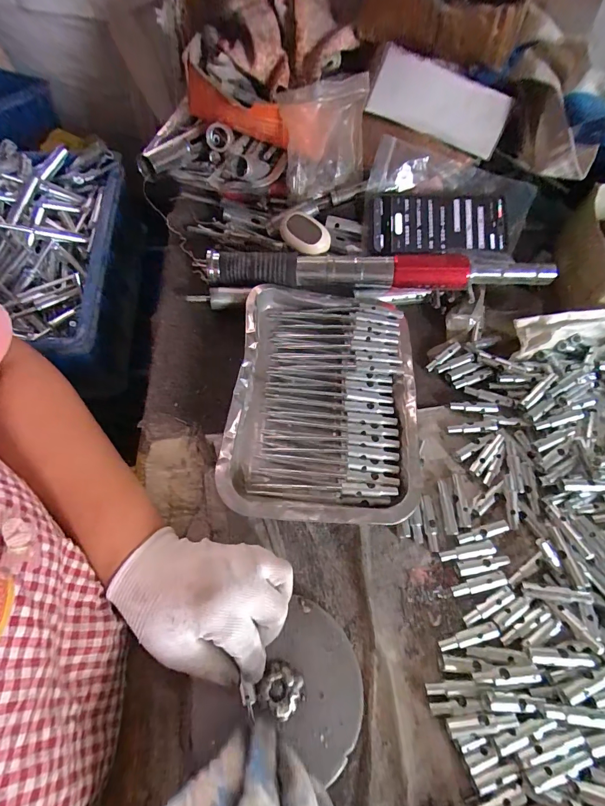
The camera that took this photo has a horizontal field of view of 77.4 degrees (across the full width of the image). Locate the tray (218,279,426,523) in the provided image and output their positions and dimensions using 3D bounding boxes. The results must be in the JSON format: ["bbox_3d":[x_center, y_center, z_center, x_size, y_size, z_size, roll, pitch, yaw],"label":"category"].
[{"bbox_3d":[0.024,-0.007,0.383,0.179,0.030,0.245,5,64,0],"label":"tray"}]

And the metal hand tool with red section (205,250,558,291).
[{"bbox_3d":[0.090,-0.156,0.442,0.397,0.026,0.032,1,64,-1],"label":"metal hand tool with red section"}]

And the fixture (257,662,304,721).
[{"bbox_3d":[-0.016,0.214,0.282,0.032,0.008,0.030,1,64,-2],"label":"fixture"}]

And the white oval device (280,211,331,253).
[{"bbox_3d":[0.002,-0.203,0.452,0.064,0.022,0.041,35,99,4],"label":"white oval device"}]

